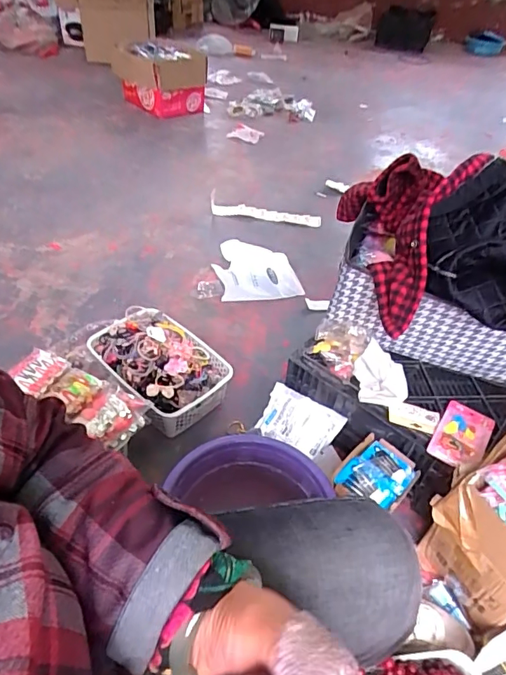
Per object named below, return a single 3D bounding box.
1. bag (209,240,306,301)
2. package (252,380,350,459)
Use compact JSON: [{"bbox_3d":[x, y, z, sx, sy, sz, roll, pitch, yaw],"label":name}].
[{"bbox_3d":[-0.002,-0.215,1.390,0.232,0.038,0.284,-8,45,-13],"label":"bag"},{"bbox_3d":[0.089,0.167,0.923,0.149,0.033,0.101,25,85,29],"label":"package"}]

